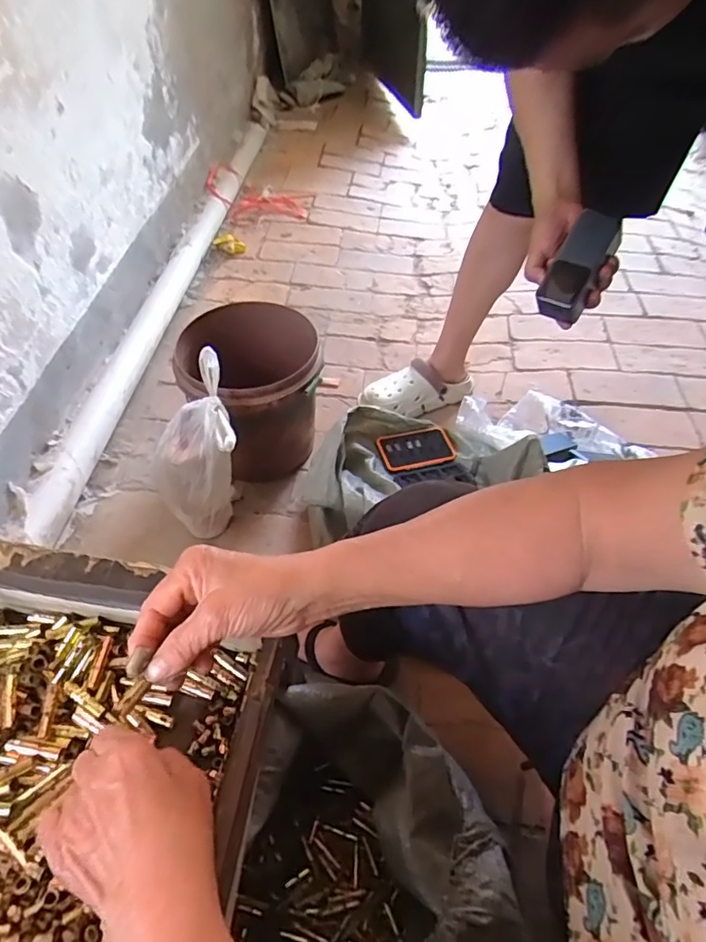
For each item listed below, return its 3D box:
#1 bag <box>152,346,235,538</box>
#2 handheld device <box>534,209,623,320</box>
[{"bbox_3d":[-0.266,-0.013,0.939,0.140,0.326,0.132,-11,51,-11],"label":"bag"},{"bbox_3d":[0.295,-0.267,0.713,0.050,0.045,0.136,33,101,24],"label":"handheld device"}]

